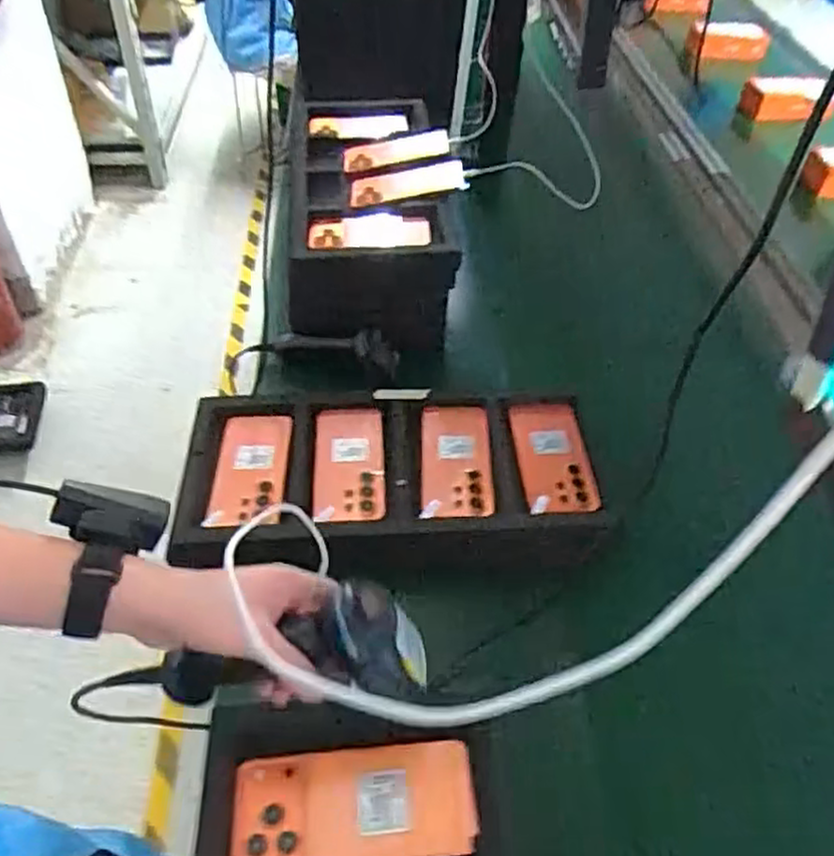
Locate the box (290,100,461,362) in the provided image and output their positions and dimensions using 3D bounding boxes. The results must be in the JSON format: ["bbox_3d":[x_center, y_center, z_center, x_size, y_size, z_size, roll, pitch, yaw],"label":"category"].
[{"bbox_3d":[-0.079,-0.360,1.199,0.247,0.150,0.526,-1,46,-4],"label":"box"}]

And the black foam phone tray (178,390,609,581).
[{"bbox_3d":[-0.028,0.055,0.861,0.479,0.036,0.253,3,44,-2],"label":"black foam phone tray"}]

